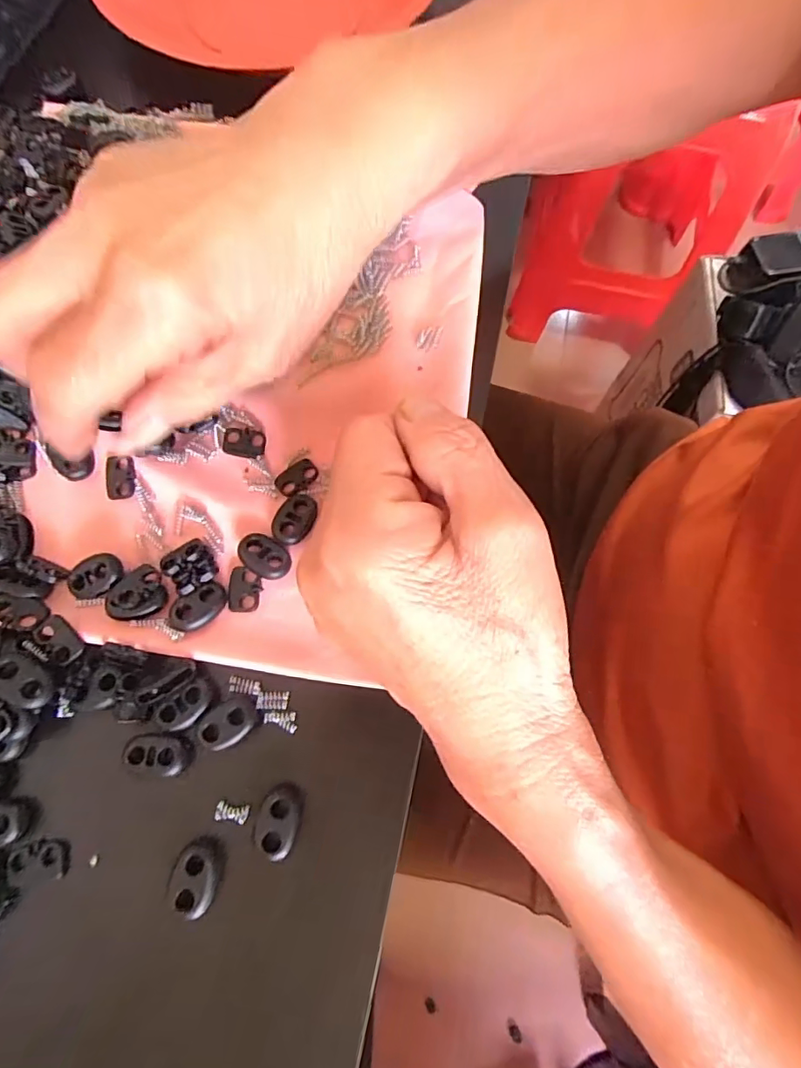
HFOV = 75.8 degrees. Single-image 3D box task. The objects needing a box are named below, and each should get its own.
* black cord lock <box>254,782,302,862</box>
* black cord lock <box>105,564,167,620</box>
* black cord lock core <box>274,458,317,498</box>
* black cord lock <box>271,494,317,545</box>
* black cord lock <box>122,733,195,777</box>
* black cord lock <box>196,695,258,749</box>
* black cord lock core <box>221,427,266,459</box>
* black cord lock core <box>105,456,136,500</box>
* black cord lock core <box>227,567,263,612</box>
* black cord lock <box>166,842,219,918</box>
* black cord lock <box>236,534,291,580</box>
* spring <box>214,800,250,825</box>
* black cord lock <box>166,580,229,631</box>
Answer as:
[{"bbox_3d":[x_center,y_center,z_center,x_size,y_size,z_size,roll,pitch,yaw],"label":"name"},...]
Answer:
[{"bbox_3d":[-0.041,0.097,0.174,0.014,0.005,0.022,15,74,2],"label":"black cord lock"},{"bbox_3d":[-0.100,0.023,0.193,0.022,0.005,0.018,-38,78,-11],"label":"black cord lock"},{"bbox_3d":[-0.043,-0.024,0.214,0.018,0.004,0.011,-37,78,-11],"label":"black cord lock core"},{"bbox_3d":[-0.044,-0.006,0.208,0.014,0.005,0.021,18,74,3],"label":"black cord lock"},{"bbox_3d":[-0.085,0.077,0.181,0.022,0.004,0.013,16,74,3],"label":"black cord lock"},{"bbox_3d":[-0.062,0.067,0.184,0.021,0.004,0.015,-36,78,-11],"label":"black cord lock"},{"bbox_3d":[-0.066,-0.039,0.218,0.017,0.004,0.012,12,74,2],"label":"black cord lock core"},{"bbox_3d":[-0.116,-0.024,0.212,0.013,0.004,0.018,-10,74,-5],"label":"black cord lock core"},{"bbox_3d":[-0.061,0.021,0.200,0.012,0.004,0.017,0,74,-2],"label":"black cord lock core"},{"bbox_3d":[-0.068,0.113,0.169,0.015,0.006,0.019,7,74,0],"label":"black cord lock"},{"bbox_3d":[-0.053,0.009,0.202,0.021,0.006,0.015,35,76,8],"label":"black cord lock"},{"bbox_3d":[-0.058,0.096,0.177,0.011,0.004,0.005,8,74,0],"label":"spring"},{"bbox_3d":[-0.076,0.028,0.193,0.022,0.004,0.014,-31,77,-10],"label":"black cord lock"}]

